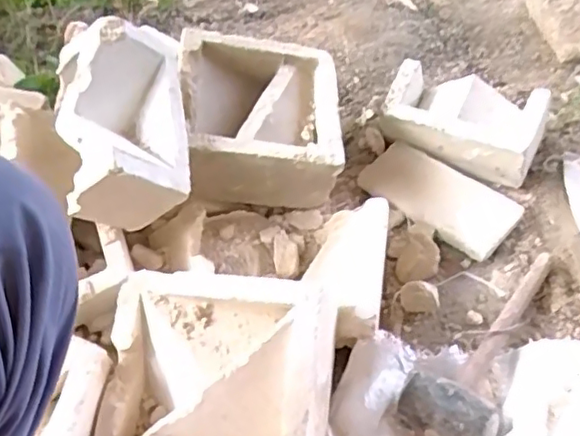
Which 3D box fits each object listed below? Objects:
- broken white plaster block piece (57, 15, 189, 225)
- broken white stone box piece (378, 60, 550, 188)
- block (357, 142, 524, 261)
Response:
[{"bbox_3d":[-0.183,-0.110,0.666,0.132,0.099,0.208,-9,67,-6],"label":"broken white plaster block piece"},{"bbox_3d":[0.237,-0.131,0.861,0.213,0.106,0.104,25,54,18],"label":"broken white stone box piece"},{"bbox_3d":[0.195,-0.028,0.831,0.204,0.031,0.096,33,57,27],"label":"block"}]

